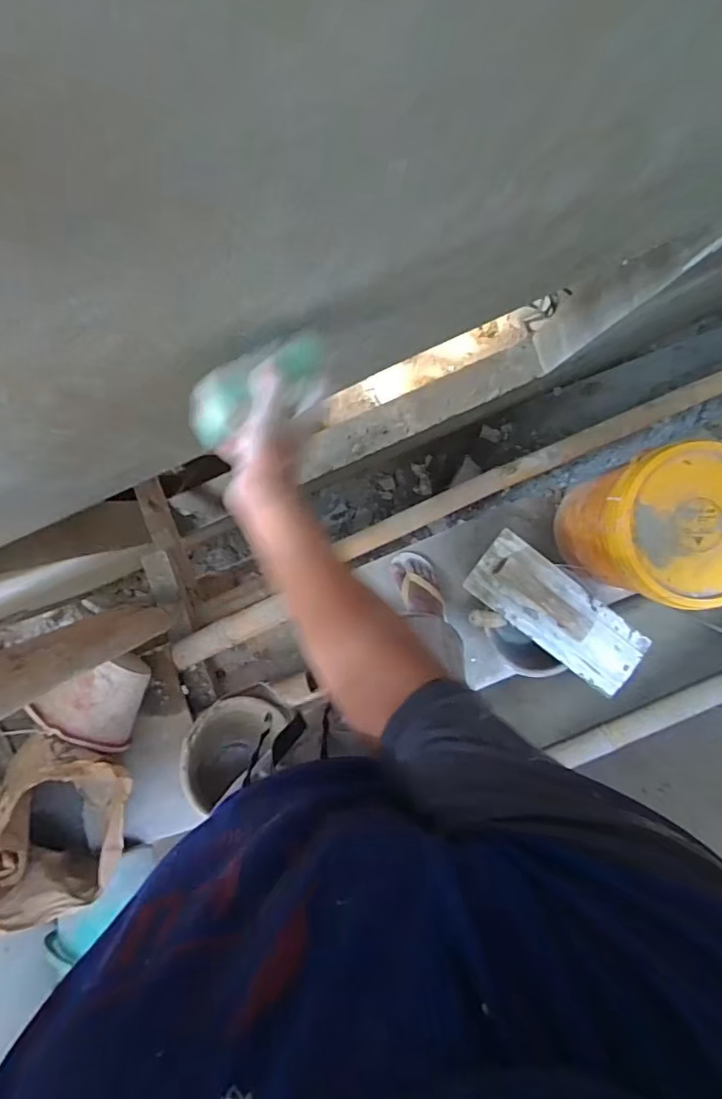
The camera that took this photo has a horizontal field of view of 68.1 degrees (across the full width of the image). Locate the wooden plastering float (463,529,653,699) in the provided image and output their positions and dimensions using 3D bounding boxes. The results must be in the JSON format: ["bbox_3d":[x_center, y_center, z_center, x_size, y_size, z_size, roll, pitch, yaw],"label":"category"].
[{"bbox_3d":[0.421,0.142,1.119,0.397,0.091,0.160,38,95,-4],"label":"wooden plastering float"}]

